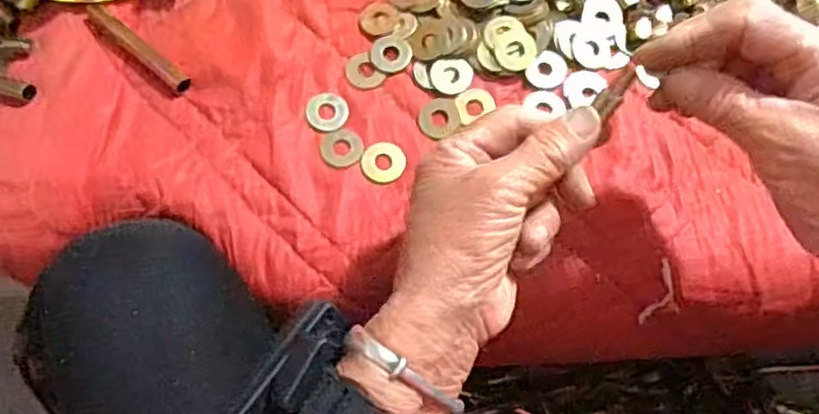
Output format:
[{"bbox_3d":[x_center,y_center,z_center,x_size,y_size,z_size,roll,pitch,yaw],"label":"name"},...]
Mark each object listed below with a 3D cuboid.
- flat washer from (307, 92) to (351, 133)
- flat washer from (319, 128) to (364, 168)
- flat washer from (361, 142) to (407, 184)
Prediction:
[{"bbox_3d":[-0.048,-0.056,0.402,0.024,0.004,0.026,0,68,1],"label":"flat washer"},{"bbox_3d":[-0.039,-0.035,0.395,0.025,0.004,0.024,0,68,1],"label":"flat washer"},{"bbox_3d":[-0.015,-0.026,0.394,0.025,0.004,0.025,0,68,1],"label":"flat washer"}]

